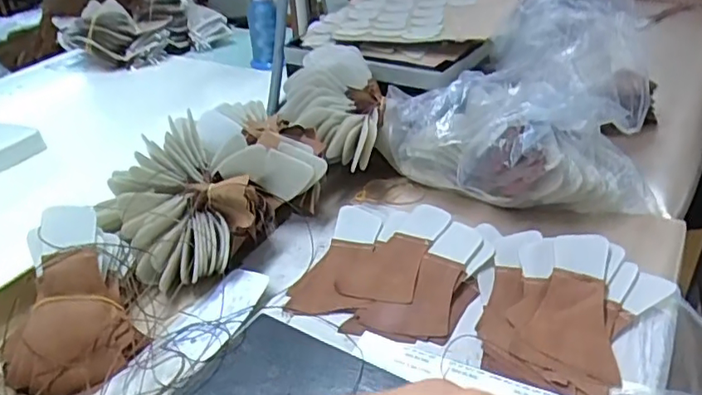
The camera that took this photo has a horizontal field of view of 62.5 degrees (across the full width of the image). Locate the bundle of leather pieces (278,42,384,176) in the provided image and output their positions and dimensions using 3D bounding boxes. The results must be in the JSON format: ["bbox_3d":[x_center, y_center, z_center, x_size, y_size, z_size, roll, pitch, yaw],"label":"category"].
[{"bbox_3d":[-0.023,-0.118,0.703,0.119,0.080,0.180,-3,34,2],"label":"bundle of leather pieces"}]

